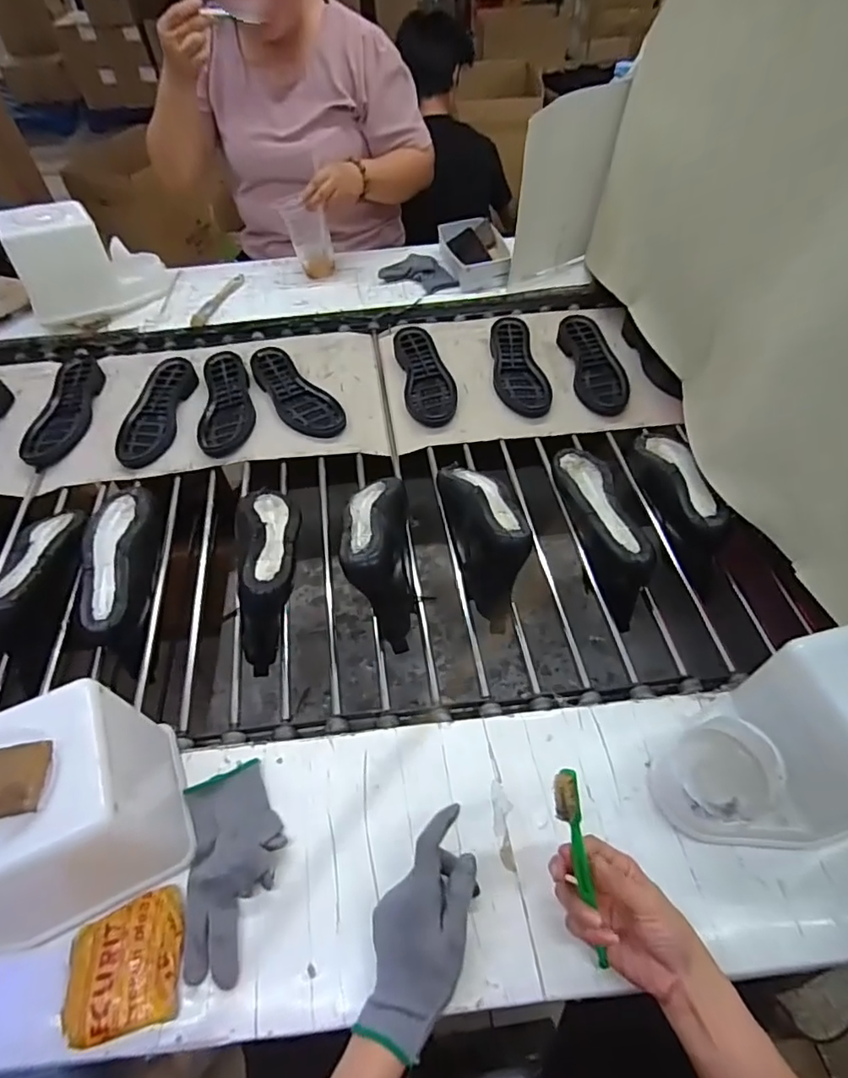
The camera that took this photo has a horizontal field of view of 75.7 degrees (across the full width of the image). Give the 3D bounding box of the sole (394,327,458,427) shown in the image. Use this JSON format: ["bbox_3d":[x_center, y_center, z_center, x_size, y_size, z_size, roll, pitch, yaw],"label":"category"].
[{"bbox_3d":[0.004,-0.296,0.973,0.091,0.038,0.235,-9,53,-4],"label":"sole"}]

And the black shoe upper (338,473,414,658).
[{"bbox_3d":[-0.061,0.009,0.710,0.083,0.113,0.247,-5,53,-1],"label":"black shoe upper"}]

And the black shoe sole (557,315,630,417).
[{"bbox_3d":[0.302,-0.317,0.972,0.086,0.039,0.241,-7,53,-2],"label":"black shoe sole"}]

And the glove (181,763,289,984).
[{"bbox_3d":[-0.175,0.291,0.492,0.087,0.034,0.165,-12,54,-6],"label":"glove"}]

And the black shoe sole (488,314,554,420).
[{"bbox_3d":[0.170,-0.315,0.979,0.093,0.034,0.244,-3,53,1],"label":"black shoe sole"}]

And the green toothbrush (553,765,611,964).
[{"bbox_3d":[0.122,0.261,0.425,0.022,0.170,0.015,-13,9,-8],"label":"green toothbrush"}]

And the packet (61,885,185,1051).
[{"bbox_3d":[-0.248,0.354,0.454,0.086,0.021,0.090,-15,54,-8],"label":"packet"}]

